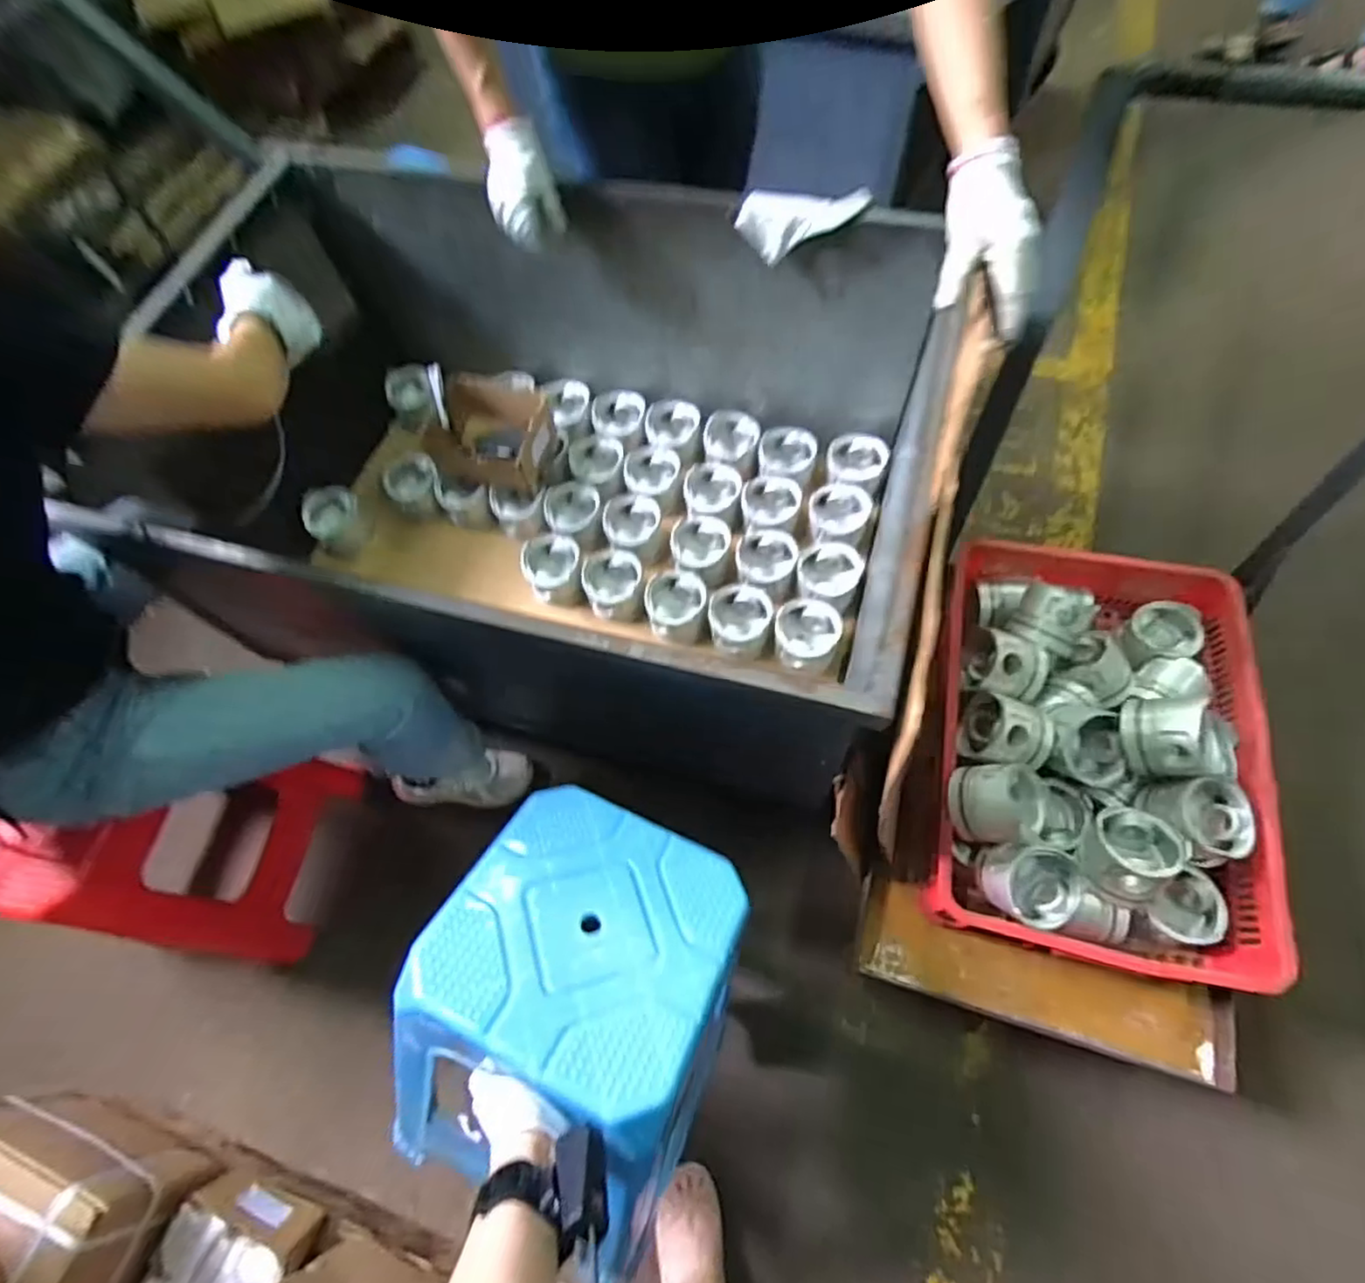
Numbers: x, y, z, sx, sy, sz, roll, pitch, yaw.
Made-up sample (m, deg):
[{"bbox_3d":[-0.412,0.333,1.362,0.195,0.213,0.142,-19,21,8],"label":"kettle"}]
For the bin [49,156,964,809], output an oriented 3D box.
[{"bbox_3d":[-0.201,-0.226,1.194,1.127,0.794,0.764,13,65,10],"label":"bin"}]

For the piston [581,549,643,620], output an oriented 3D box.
[{"bbox_3d":[-0.122,-0.105,1.197,0.103,0.084,0.108,-3,64,2],"label":"piston"}]

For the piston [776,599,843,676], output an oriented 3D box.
[{"bbox_3d":[0.209,-0.008,1.119,0.104,0.072,0.116,26,68,15],"label":"piston"}]

